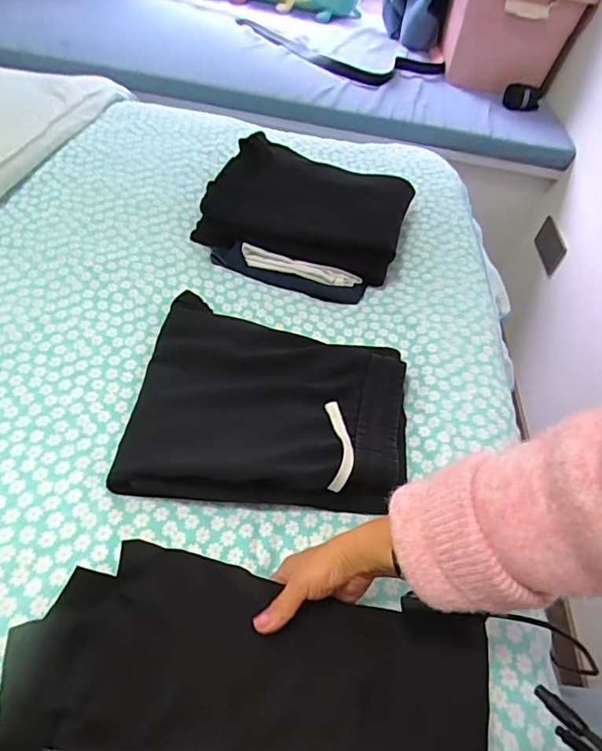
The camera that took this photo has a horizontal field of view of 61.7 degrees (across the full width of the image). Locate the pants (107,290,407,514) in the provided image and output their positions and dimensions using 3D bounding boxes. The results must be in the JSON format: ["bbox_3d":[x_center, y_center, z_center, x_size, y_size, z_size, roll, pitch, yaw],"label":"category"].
[{"bbox_3d":[-0.032,0.021,0.628,0.325,0.054,0.285,8,49,-4],"label":"pants"}]

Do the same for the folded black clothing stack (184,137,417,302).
[{"bbox_3d":[0.012,-0.282,0.859,0.318,0.096,0.271,18,50,4],"label":"folded black clothing stack"}]

